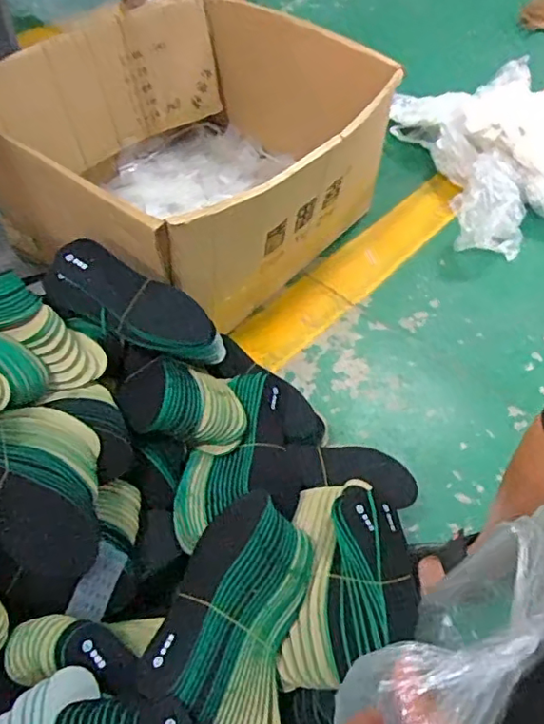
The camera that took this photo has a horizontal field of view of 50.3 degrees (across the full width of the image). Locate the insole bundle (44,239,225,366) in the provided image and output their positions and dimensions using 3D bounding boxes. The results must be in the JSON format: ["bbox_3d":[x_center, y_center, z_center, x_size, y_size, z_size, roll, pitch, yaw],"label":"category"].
[{"bbox_3d":[-0.212,-0.074,0.909,0.281,0.064,0.141,27,79,-13],"label":"insole bundle"}]

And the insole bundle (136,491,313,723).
[{"bbox_3d":[-0.051,0.312,0.718,0.172,0.112,0.271,10,54,4],"label":"insole bundle"}]

